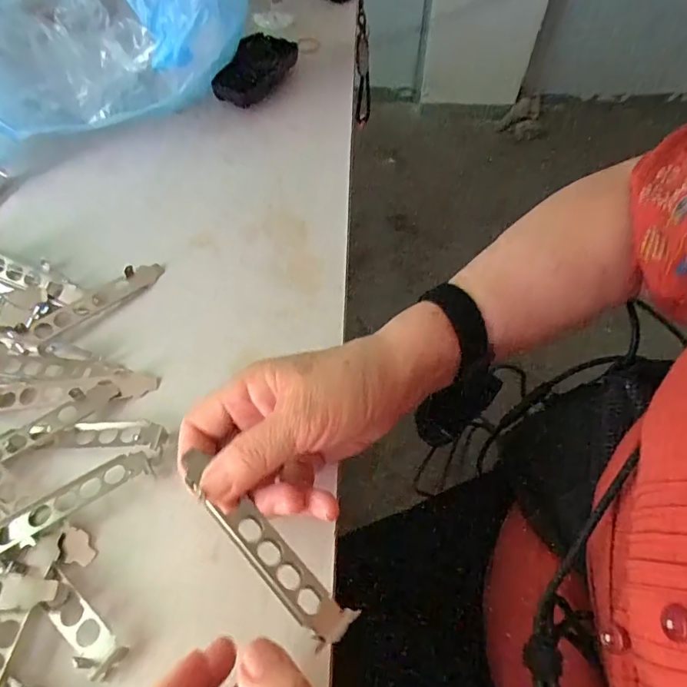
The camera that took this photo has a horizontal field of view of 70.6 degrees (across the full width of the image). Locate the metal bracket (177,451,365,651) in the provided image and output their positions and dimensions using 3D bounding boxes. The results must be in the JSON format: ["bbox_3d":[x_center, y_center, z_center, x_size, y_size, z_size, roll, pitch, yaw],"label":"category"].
[{"bbox_3d":[-0.044,0.104,0.253,0.121,0.008,0.021,44,67,10],"label":"metal bracket"}]

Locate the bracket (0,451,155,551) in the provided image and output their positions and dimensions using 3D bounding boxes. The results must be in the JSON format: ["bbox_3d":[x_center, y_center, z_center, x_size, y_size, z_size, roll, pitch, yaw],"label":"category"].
[{"bbox_3d":[-0.170,0.098,0.301,0.099,0.005,0.021,-27,62,-16],"label":"bracket"}]

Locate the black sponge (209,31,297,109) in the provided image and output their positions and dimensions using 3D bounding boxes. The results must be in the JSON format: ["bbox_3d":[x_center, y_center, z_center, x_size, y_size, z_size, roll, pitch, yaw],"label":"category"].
[{"bbox_3d":[-0.094,-0.305,0.537,0.041,0.040,0.113,29,63,17],"label":"black sponge"}]

